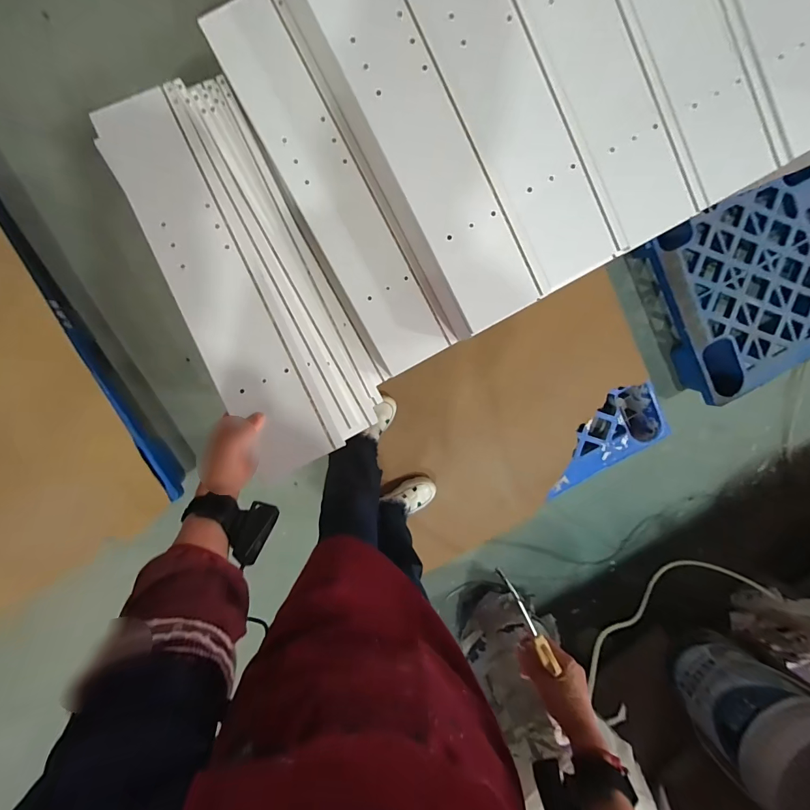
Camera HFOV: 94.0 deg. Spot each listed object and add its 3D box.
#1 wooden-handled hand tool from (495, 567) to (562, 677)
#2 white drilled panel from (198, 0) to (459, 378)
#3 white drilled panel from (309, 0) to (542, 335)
[{"bbox_3d":[0.155,0.271,0.483,0.016,0.011,0.130,-29,75,1],"label":"wooden-handled hand tool"},{"bbox_3d":[-0.105,-0.309,0.574,0.126,0.024,0.545,-29,100,0],"label":"white drilled panel"},{"bbox_3d":[0.009,-0.354,0.462,0.105,0.026,0.535,-28,98,1],"label":"white drilled panel"}]

